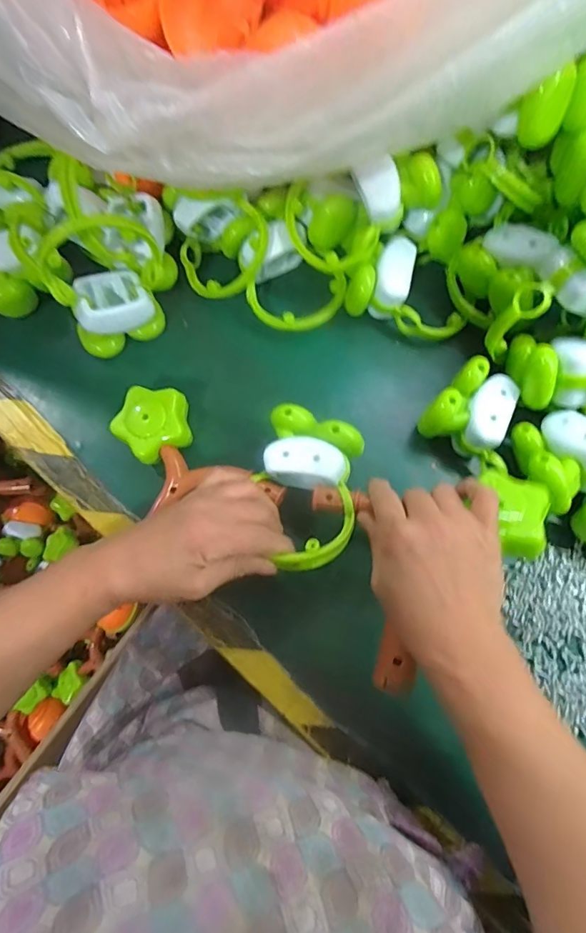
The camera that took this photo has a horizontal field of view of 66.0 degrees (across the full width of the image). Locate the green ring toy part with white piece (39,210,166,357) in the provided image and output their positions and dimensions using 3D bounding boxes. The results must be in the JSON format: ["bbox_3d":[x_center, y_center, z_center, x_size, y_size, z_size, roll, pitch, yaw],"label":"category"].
[{"bbox_3d":[-0.170,-0.172,0.415,0.105,0.123,0.057,-24,73,-6],"label":"green ring toy part with white piece"}]

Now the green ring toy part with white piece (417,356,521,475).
[{"bbox_3d":[0.161,-0.048,0.393,0.081,0.043,0.077,31,76,11],"label":"green ring toy part with white piece"}]

